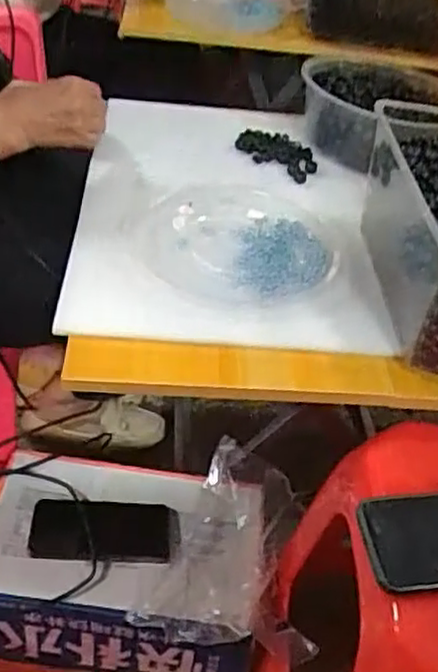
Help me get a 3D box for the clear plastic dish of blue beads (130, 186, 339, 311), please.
[{"bbox_3d":[0.017,-0.110,0.780,0.230,0.017,0.237,2,38,-1],"label":"clear plastic dish of blue beads"}]

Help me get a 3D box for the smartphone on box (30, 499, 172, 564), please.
[{"bbox_3d":[-0.140,0.233,0.833,0.165,0.015,0.081,6,41,-4],"label":"smartphone on box"}]

